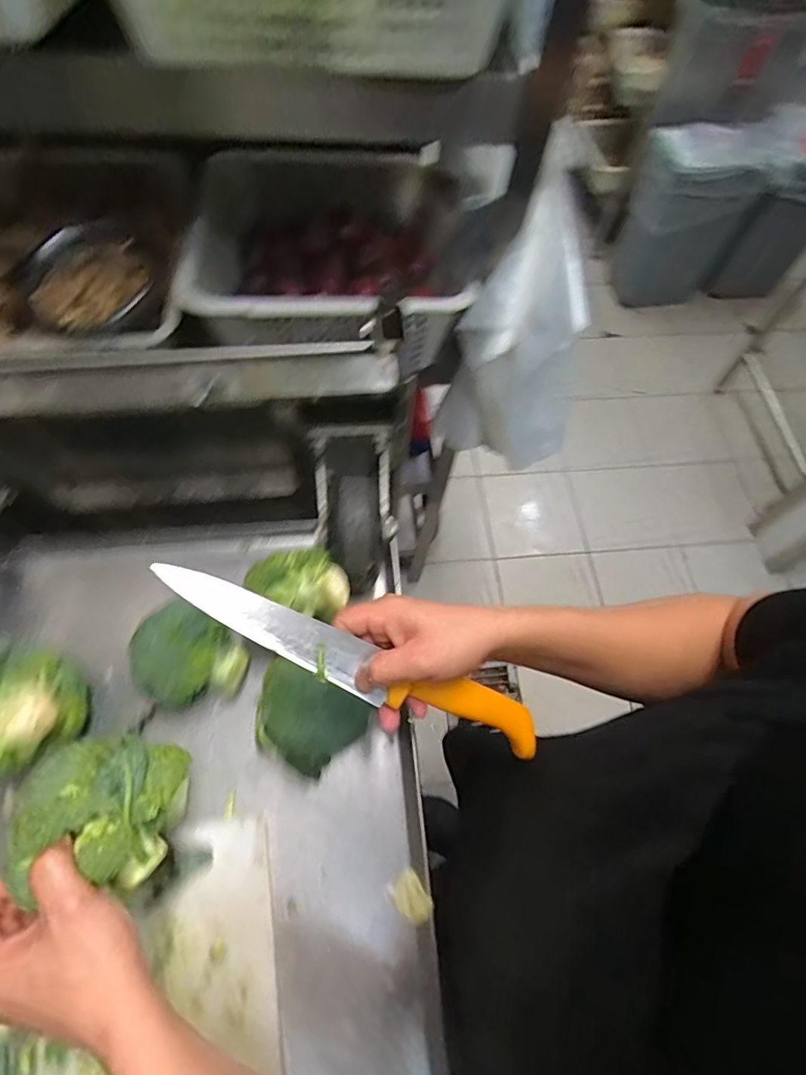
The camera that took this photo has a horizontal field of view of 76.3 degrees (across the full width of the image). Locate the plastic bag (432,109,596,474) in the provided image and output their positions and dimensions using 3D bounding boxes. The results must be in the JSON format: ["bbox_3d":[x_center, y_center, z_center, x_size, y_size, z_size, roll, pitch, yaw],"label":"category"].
[{"bbox_3d":[0.157,-0.238,0.653,0.164,0.397,0.133,-34,71,-18],"label":"plastic bag"}]

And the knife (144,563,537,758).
[{"bbox_3d":[-0.033,0.098,0.396,0.316,0.013,0.042,26,64,-11],"label":"knife"}]

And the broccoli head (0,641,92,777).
[{"bbox_3d":[-0.365,0.164,0.478,0.088,0.086,0.116,39,68,14],"label":"broccoli head"}]

